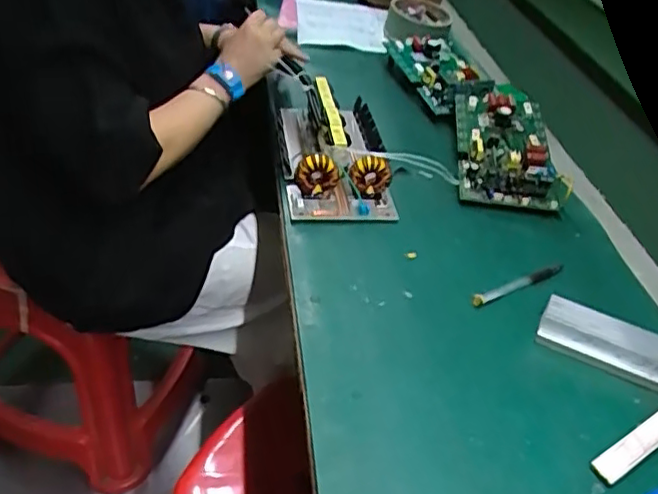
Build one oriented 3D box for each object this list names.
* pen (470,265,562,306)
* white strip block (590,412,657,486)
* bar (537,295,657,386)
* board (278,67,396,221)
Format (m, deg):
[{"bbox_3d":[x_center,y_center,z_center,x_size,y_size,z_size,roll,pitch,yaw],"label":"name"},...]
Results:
[{"bbox_3d":[0.207,0.040,0.672,0.127,0.011,0.013,-18,45,-23],"label":"pen"},{"bbox_3d":[0.272,0.163,0.530,0.124,0.011,0.022,-21,47,-26],"label":"white strip block"},{"bbox_3d":[0.284,0.096,0.596,0.153,0.027,0.045,21,44,18],"label":"bar"},{"bbox_3d":[0.005,-0.139,0.819,0.130,0.076,0.261,0,41,-10],"label":"board"}]

